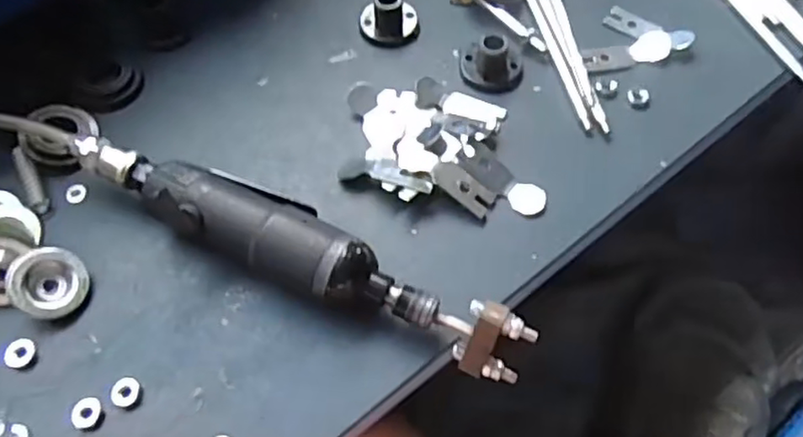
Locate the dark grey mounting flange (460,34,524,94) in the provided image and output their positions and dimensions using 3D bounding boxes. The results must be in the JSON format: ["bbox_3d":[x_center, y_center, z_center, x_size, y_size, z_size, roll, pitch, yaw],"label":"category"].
[{"bbox_3d":[0.063,-0.109,0.444,0.043,0.024,0.035,6,60,3],"label":"dark grey mounting flange"}]

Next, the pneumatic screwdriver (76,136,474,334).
[{"bbox_3d":[-0.078,0.005,0.372,0.253,0.045,0.053,21,62,12],"label":"pneumatic screwdriver"}]

